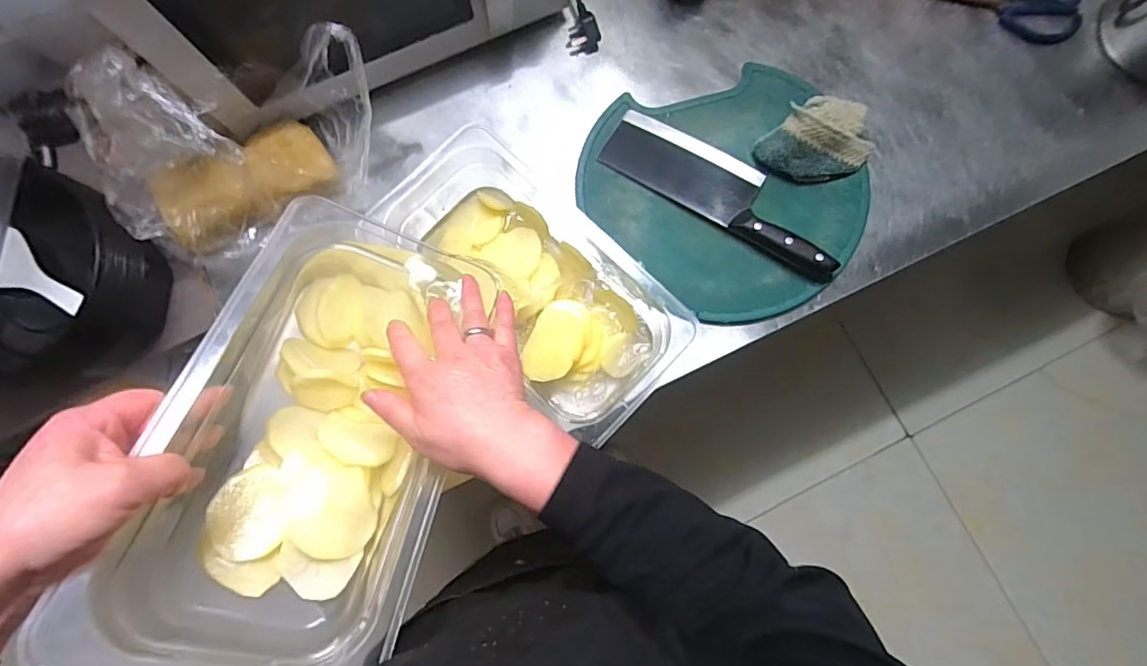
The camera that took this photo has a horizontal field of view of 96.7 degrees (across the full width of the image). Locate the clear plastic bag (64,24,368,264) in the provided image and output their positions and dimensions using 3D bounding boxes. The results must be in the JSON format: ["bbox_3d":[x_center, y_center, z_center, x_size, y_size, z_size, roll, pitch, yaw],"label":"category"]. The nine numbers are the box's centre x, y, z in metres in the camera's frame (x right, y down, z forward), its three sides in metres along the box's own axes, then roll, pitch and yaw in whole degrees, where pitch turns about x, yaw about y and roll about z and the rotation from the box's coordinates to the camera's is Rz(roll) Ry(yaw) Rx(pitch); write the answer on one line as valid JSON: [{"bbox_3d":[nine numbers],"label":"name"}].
[{"bbox_3d":[-0.337,-0.199,0.524,0.285,0.147,0.136,-22,81,-4],"label":"clear plastic bag"}]

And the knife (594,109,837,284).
[{"bbox_3d":[0.174,-0.166,0.587,0.296,0.030,0.080,32,81,5],"label":"knife"}]

